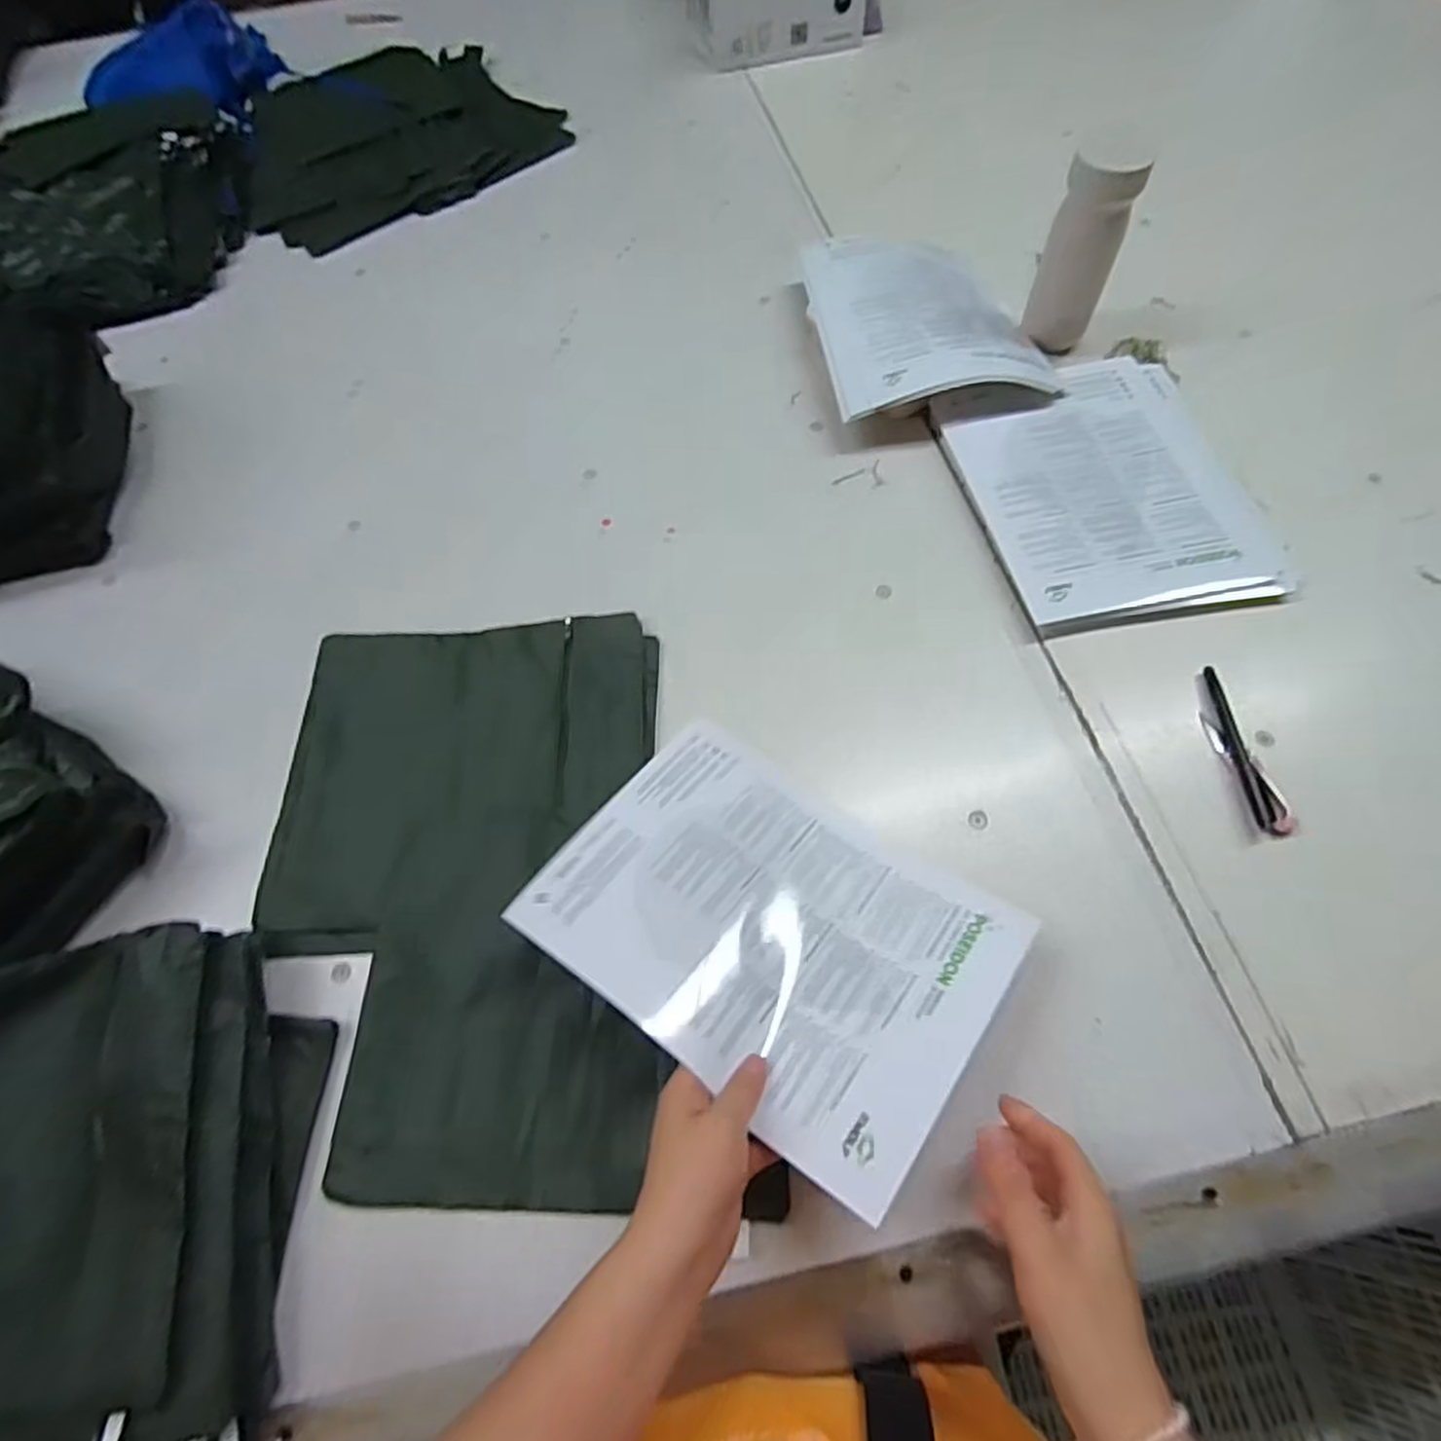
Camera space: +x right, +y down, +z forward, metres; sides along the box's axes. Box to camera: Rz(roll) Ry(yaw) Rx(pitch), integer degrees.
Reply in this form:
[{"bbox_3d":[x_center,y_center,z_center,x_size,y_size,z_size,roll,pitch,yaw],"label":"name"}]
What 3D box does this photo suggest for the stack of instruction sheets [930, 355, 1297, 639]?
[{"bbox_3d":[0.352,-0.218,0.675,0.230,0.023,0.292,-9,62,-1],"label":"stack of instruction sheets"}]

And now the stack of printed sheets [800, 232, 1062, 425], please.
[{"bbox_3d":[0.208,-0.431,0.777,0.222,0.061,0.283,-9,62,-1],"label":"stack of printed sheets"}]

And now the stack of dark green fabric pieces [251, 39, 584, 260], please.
[{"bbox_3d":[-0.478,-0.865,1.064,0.443,0.042,0.394,-23,63,-8],"label":"stack of dark green fabric pieces"}]

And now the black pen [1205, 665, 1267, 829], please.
[{"bbox_3d":[0.392,0.016,0.556,0.010,0.015,0.133,0,63,4],"label":"black pen"}]

